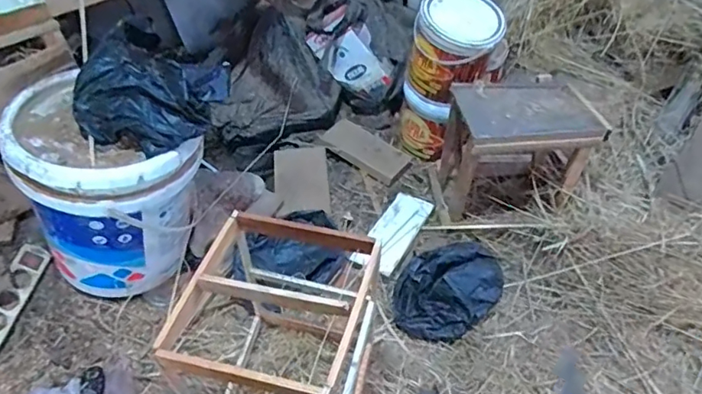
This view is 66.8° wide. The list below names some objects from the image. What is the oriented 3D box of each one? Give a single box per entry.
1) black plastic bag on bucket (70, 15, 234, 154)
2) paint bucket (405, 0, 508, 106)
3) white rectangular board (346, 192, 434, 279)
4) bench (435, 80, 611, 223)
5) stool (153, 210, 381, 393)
[{"bbox_3d":[-0.314,-0.172,0.831,0.191,0.135,0.171,14,49,14],"label":"black plastic bag on bucket"},{"bbox_3d":[0.227,-0.318,1.181,0.192,0.207,0.170,7,47,9],"label":"paint bucket"},{"bbox_3d":[0.092,0.072,1.152,0.094,0.016,0.217,24,52,22],"label":"white rectangular board"},{"bbox_3d":[0.344,-0.098,1.133,0.280,0.272,0.206,-7,47,-5],"label":"bench"},{"bbox_3d":[-0.095,0.214,0.768,0.225,0.312,0.236,12,48,13],"label":"stool"}]

